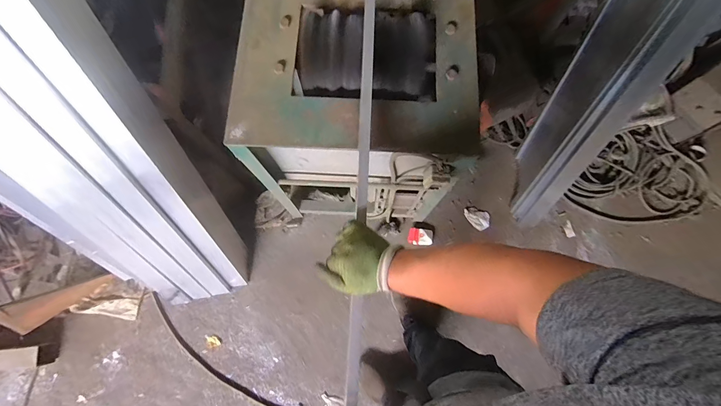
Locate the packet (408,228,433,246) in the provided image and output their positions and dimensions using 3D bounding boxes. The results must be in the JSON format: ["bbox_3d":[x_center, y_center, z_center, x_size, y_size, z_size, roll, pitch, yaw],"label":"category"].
[{"bbox_3d":[0.267,0.149,1.470,0.107,0.022,0.070,5,76,1],"label":"packet"}]

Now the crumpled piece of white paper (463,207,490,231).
[{"bbox_3d":[0.527,0.063,1.498,0.125,0.013,0.090,42,79,10],"label":"crumpled piece of white paper"}]

